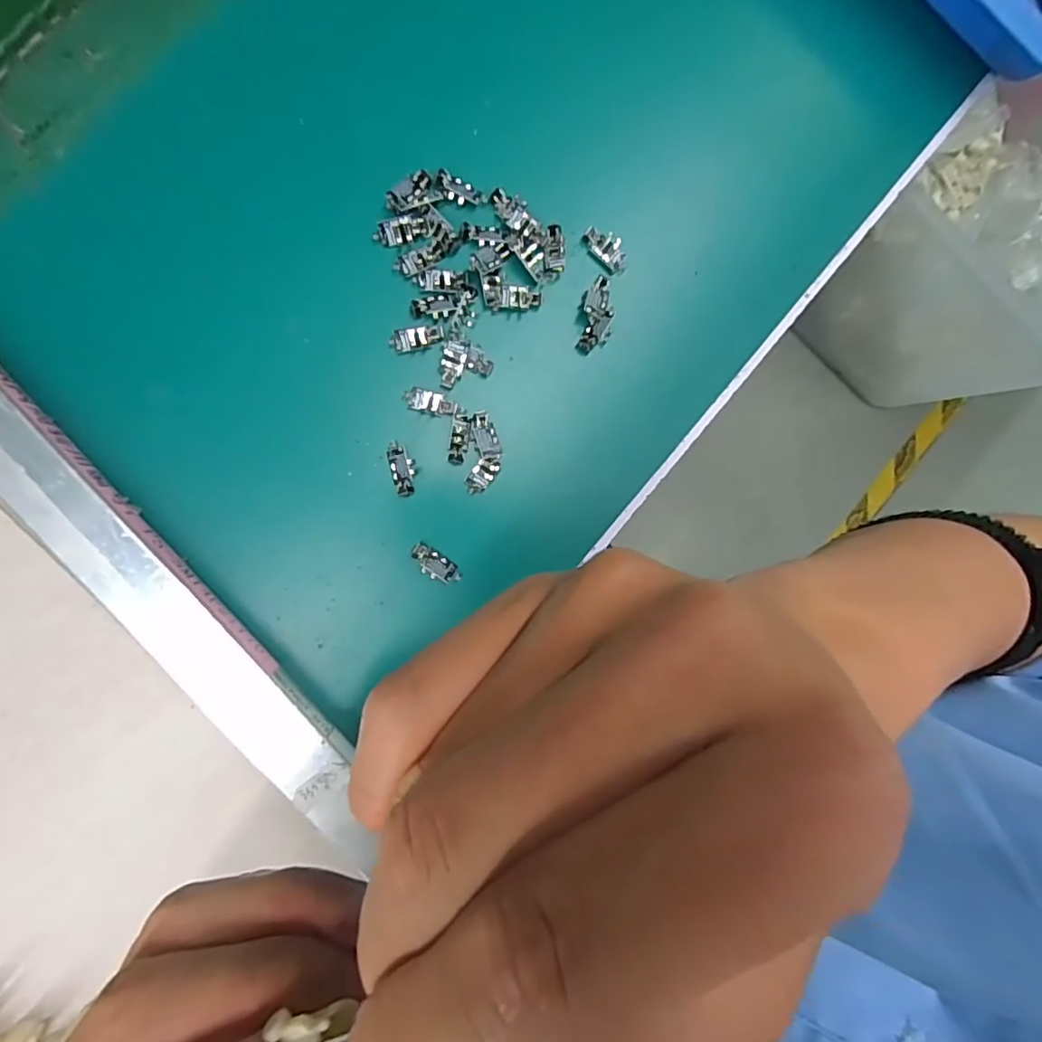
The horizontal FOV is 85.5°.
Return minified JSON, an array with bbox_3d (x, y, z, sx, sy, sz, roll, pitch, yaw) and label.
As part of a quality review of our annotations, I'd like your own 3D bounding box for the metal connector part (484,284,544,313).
[{"bbox_3d":[-0.004,-0.111,0.279,0.028,0.004,0.012,-3,91,-7],"label":"metal connector part"}]

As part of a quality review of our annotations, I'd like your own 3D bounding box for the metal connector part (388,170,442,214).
[{"bbox_3d":[-0.052,-0.158,0.271,0.026,0.006,0.015,-29,94,-6],"label":"metal connector part"}]

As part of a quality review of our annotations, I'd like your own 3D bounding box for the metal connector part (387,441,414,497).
[{"bbox_3d":[-0.059,-0.025,0.275,0.011,0.005,0.027,-8,92,-7],"label":"metal connector part"}]

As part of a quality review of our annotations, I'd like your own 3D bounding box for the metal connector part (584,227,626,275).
[{"bbox_3d":[0.044,-0.140,0.288,0.025,0.004,0.015,41,86,-6],"label":"metal connector part"}]

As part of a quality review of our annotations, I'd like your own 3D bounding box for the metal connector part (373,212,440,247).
[{"bbox_3d":[-0.055,-0.141,0.272,0.031,0.004,0.011,-14,92,-7],"label":"metal connector part"}]

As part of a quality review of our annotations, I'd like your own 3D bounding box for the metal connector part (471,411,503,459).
[{"bbox_3d":[-0.018,-0.042,0.277,0.012,0.004,0.023,-19,93,-7],"label":"metal connector part"}]

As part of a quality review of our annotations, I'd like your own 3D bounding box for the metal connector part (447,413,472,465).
[{"bbox_3d":[-0.030,-0.040,0.275,0.009,0.004,0.024,6,90,-7],"label":"metal connector part"}]

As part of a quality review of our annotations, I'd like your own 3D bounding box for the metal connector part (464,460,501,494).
[{"bbox_3d":[-0.019,-0.022,0.280,0.012,0.005,0.020,32,87,-7],"label":"metal connector part"}]

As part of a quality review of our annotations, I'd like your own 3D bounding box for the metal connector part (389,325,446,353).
[{"bbox_3d":[-0.050,-0.089,0.275,0.026,0.004,0.011,-12,92,-7],"label":"metal connector part"}]

